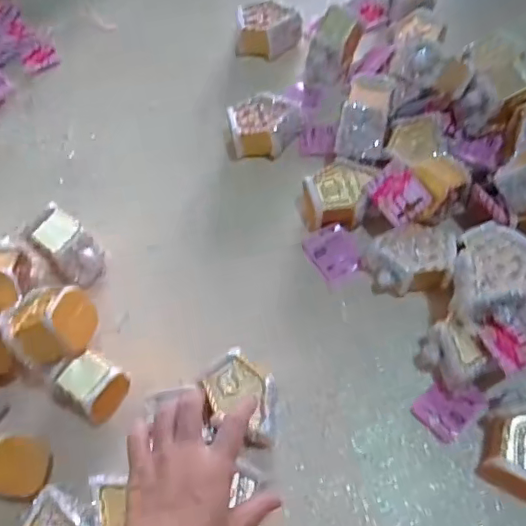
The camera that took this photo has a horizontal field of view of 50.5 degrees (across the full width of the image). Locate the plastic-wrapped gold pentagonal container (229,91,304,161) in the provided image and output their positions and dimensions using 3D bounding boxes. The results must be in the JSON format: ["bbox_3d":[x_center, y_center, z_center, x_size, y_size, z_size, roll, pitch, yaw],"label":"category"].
[{"bbox_3d":[0.004,-0.159,0.650,0.086,0.040,0.067,-13,64,-3],"label":"plastic-wrapped gold pentagonal container"}]

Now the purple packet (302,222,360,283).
[{"bbox_3d":[0.076,-0.013,0.593,0.053,0.009,0.059,-24,65,-8],"label":"purple packet"}]

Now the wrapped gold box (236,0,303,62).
[{"bbox_3d":[0.008,-0.297,0.721,0.086,0.045,0.063,0,64,4],"label":"wrapped gold box"}]

